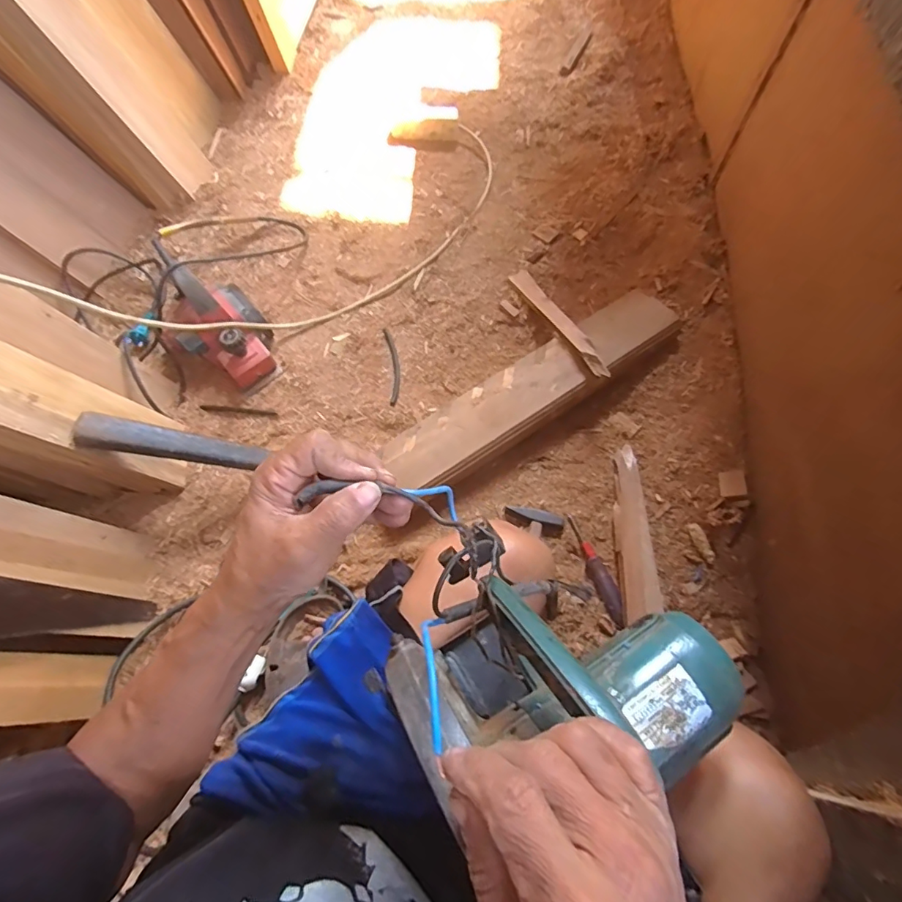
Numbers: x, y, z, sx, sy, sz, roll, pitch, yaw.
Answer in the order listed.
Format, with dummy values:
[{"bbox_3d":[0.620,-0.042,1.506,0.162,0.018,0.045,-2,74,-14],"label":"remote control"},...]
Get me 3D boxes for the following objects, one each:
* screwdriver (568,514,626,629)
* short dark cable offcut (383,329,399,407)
[{"bbox_3d":[0.221,0.179,0.754,0.030,0.023,0.174,-21,67,-9],"label":"screwdriver"},{"bbox_3d":[-0.105,-0.153,0.894,0.020,0.006,0.161,-7,66,-2],"label":"short dark cable offcut"}]

